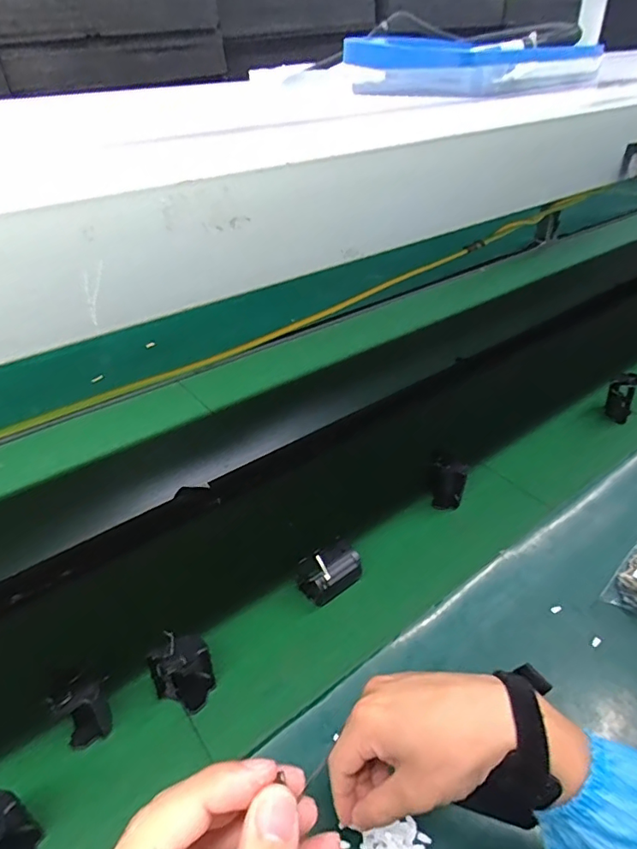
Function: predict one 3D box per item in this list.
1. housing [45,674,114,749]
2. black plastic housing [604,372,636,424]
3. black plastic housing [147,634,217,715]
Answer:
[{"bbox_3d":[-0.210,0.256,0.467,0.046,0.077,0.029,-16,43,-11],"label":"housing"},{"bbox_3d":[0.489,-0.040,0.839,0.039,0.093,0.024,17,40,25],"label":"black plastic housing"},{"bbox_3d":[-0.132,0.238,0.494,0.048,0.065,0.049,0,39,0],"label":"black plastic housing"}]

